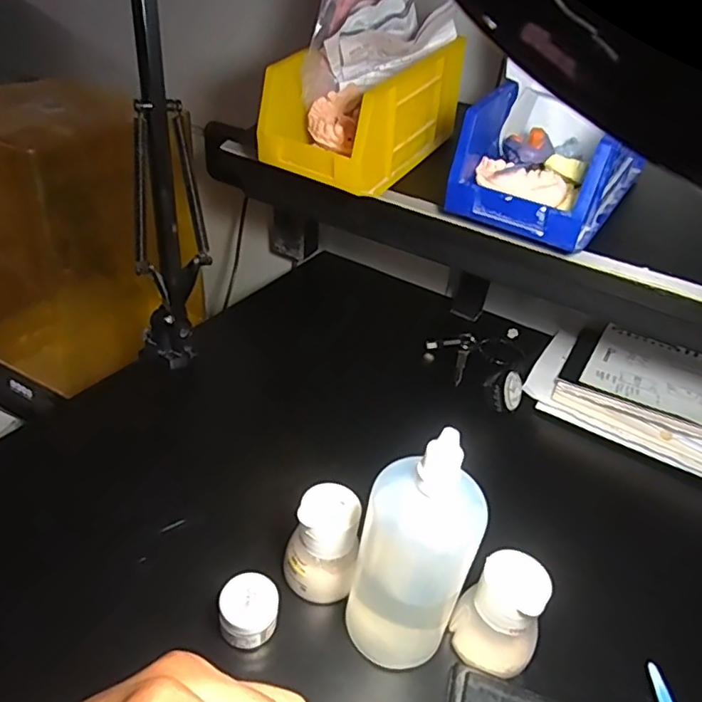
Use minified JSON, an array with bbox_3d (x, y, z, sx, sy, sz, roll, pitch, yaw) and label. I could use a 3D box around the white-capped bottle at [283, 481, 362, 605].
[{"bbox_3d":[-0.018,0.119,0.352,0.043,0.058,0.043,7,37,1],"label":"white-capped bottle"}]

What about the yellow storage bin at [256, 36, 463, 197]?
[{"bbox_3d":[0.009,-0.198,0.480,0.092,0.079,0.152,27,39,24],"label":"yellow storage bin"}]

